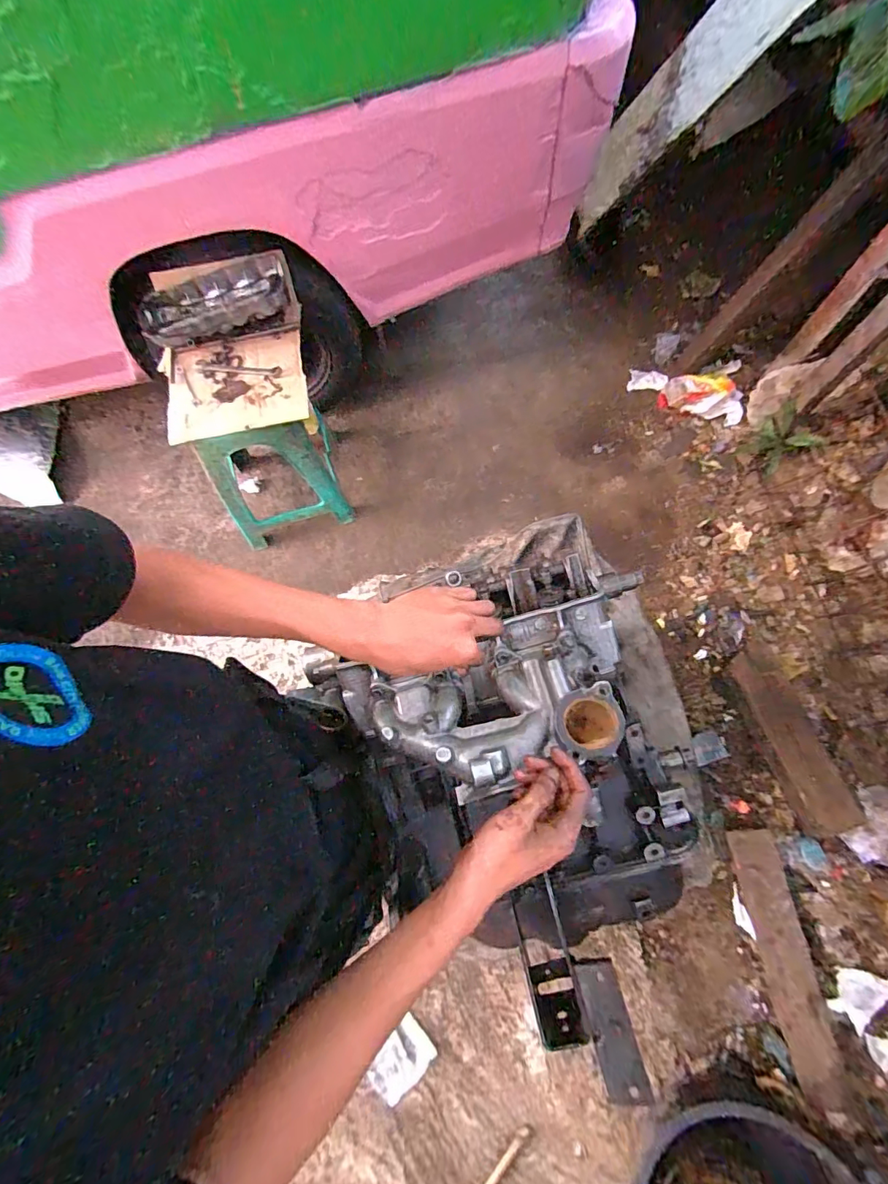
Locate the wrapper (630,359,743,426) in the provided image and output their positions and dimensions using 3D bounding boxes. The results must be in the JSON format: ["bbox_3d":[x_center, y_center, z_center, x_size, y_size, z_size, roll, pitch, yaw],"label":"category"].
[{"bbox_3d":[0.757,-0.614,1.518,0.327,0.048,0.225,3,79,24],"label":"wrapper"}]

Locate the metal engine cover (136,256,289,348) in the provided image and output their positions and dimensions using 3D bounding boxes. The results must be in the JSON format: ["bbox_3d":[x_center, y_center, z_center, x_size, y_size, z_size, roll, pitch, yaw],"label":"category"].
[{"bbox_3d":[-0.511,-0.642,1.077,0.329,0.088,0.135,-12,73,-3],"label":"metal engine cover"}]

